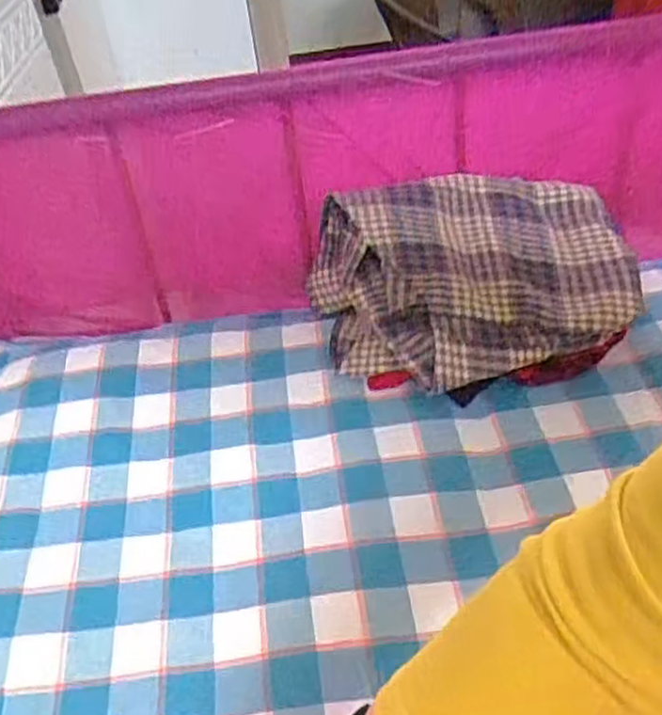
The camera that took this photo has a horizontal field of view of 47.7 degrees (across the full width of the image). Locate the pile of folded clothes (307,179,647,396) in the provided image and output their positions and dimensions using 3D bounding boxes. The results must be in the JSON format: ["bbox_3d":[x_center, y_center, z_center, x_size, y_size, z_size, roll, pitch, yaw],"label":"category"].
[{"bbox_3d":[0.161,-0.086,0.850,0.345,0.151,0.229,-9,40,-2],"label":"pile of folded clothes"}]

